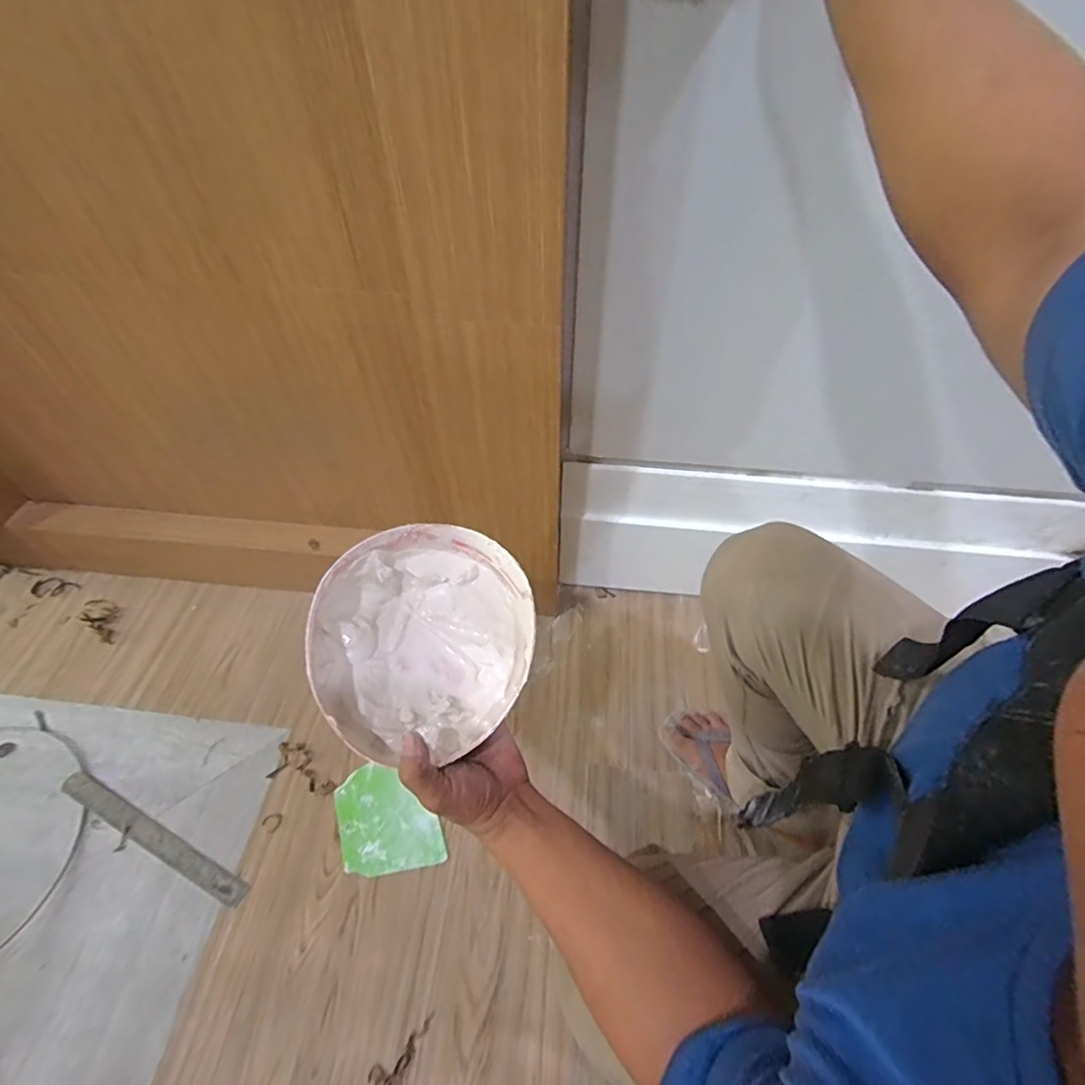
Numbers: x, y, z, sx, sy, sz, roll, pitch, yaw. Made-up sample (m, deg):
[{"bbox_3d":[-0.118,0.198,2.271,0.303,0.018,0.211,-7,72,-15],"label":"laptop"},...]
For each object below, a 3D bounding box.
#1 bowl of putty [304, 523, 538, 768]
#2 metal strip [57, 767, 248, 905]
[{"bbox_3d":[-0.110,0.093,0.520,0.207,0.085,0.207,4,65,-9],"label":"bowl of putty"},{"bbox_3d":[-0.542,0.403,0.755,0.327,0.005,0.031,22,55,15],"label":"metal strip"}]

